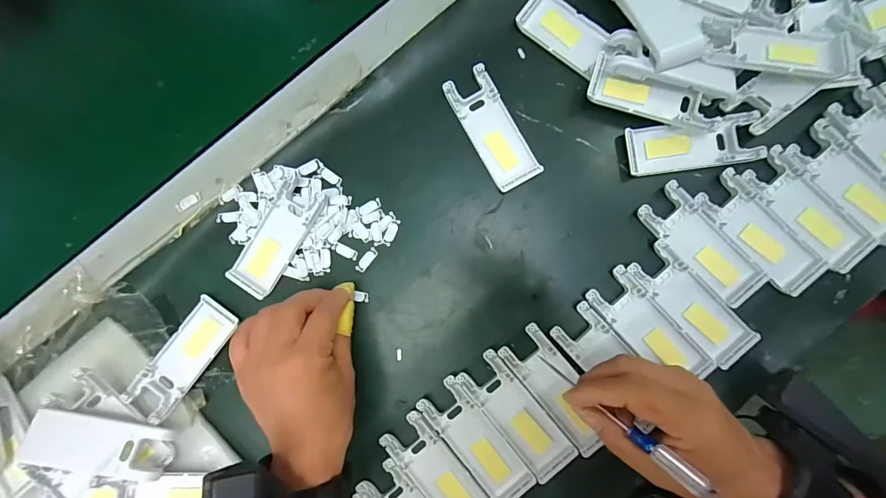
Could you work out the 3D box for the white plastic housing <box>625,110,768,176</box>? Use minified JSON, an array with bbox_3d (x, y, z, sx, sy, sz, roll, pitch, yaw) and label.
[{"bbox_3d":[0.202,-0.085,0.318,0.101,0.012,0.039,-7,86,1],"label":"white plastic housing"}]

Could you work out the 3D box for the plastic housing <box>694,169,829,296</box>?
[{"bbox_3d":[0.252,-0.015,0.308,0.041,0.006,0.102,-40,86,-1],"label":"plastic housing"}]

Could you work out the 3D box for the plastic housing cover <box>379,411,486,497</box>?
[{"bbox_3d":[-0.002,0.184,0.316,0.038,0.009,0.104,-40,86,-1],"label":"plastic housing cover"}]

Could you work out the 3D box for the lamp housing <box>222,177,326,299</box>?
[{"bbox_3d":[-0.143,-0.009,0.333,0.040,0.011,0.100,32,88,3],"label":"lamp housing"}]

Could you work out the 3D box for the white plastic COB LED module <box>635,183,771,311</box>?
[{"bbox_3d":[0.208,-0.005,0.312,0.040,0.007,0.103,-43,86,-1],"label":"white plastic COB LED module"}]

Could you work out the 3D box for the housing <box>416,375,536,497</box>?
[{"bbox_3d":[0.027,0.157,0.317,0.040,0.010,0.105,-40,86,-1],"label":"housing"}]

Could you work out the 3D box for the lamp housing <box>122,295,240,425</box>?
[{"bbox_3d":[-0.221,0.091,0.329,0.040,0.015,0.101,34,88,6],"label":"lamp housing"}]

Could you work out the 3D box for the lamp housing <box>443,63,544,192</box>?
[{"bbox_3d":[0.042,-0.101,0.330,0.039,0.012,0.104,-29,86,0],"label":"lamp housing"}]

